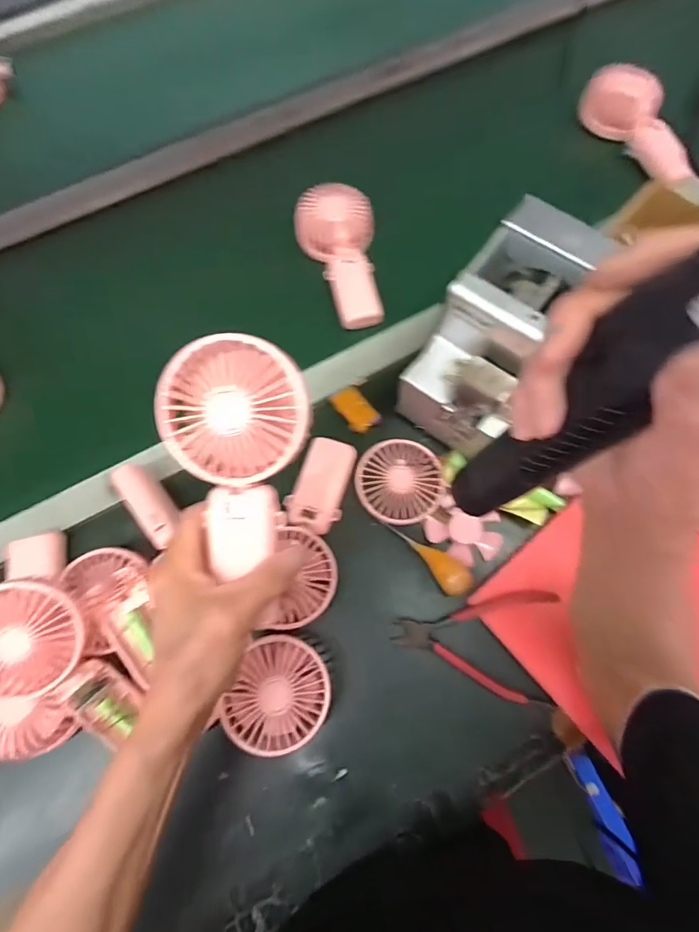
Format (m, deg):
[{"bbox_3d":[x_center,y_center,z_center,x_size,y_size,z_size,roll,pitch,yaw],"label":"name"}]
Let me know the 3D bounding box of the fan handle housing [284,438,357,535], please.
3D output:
[{"bbox_3d":[-0.028,0.019,0.451,0.051,0.022,0.094,17,73,6],"label":"fan handle housing"}]

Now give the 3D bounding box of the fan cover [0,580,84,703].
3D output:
[{"bbox_3d":[-0.253,0.134,0.346,0.086,0.014,0.088,-30,95,-16],"label":"fan cover"}]

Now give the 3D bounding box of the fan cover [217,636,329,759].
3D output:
[{"bbox_3d":[-0.058,0.191,0.378,0.079,0.022,0.086,27,74,-5],"label":"fan cover"}]

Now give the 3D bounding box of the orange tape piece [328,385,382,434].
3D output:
[{"bbox_3d":[0.006,-0.063,0.488,0.033,0.008,0.056,-31,74,-8],"label":"orange tape piece"}]

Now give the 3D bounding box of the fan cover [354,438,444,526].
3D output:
[{"bbox_3d":[0.051,0.014,0.461,0.086,0.005,0.088,3,72,2],"label":"fan cover"}]

